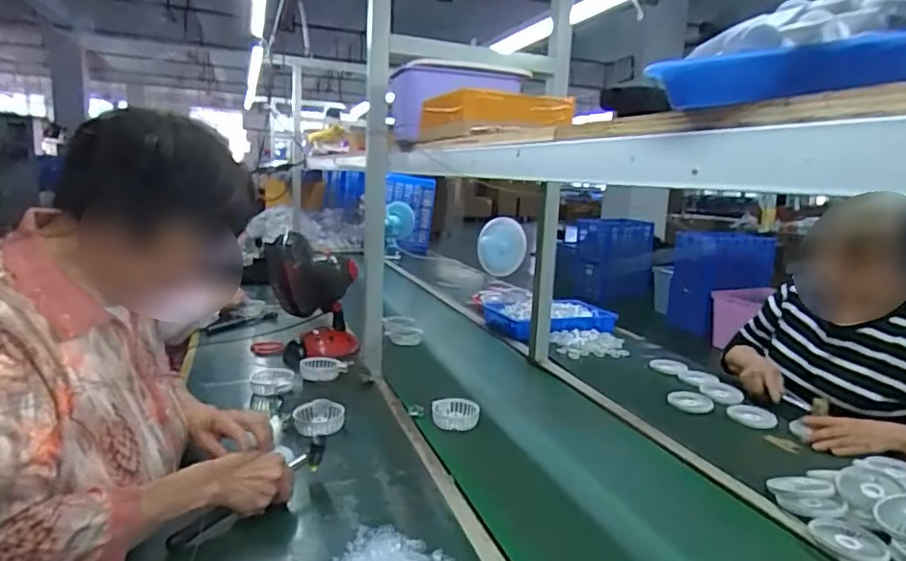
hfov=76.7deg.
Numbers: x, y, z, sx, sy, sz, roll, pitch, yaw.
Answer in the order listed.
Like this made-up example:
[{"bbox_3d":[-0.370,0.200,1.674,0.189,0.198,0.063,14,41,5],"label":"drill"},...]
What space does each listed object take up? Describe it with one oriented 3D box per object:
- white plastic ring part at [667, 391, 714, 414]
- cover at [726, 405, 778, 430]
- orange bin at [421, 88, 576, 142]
[{"bbox_3d":[0.518,0.261,1.239,0.082,0.015,0.081,-3,12,-28],"label":"white plastic ring part"},{"bbox_3d":[0.614,0.278,1.178,0.088,0.020,0.088,8,12,26],"label":"cover"},{"bbox_3d":[0.065,-0.266,0.958,0.194,0.069,0.221,0,11,-18],"label":"orange bin"}]

